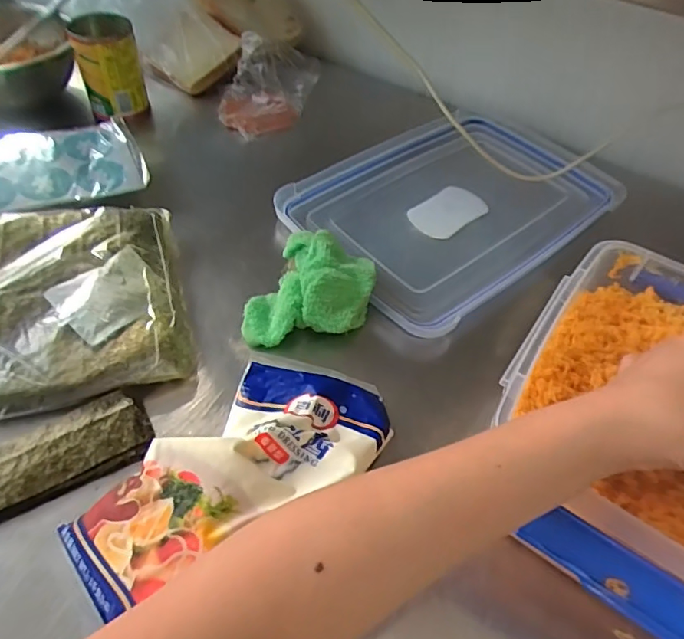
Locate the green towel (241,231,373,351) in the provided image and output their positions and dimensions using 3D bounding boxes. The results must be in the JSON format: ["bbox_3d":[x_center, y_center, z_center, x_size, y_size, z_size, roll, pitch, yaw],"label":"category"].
[{"bbox_3d":[-0.026,-0.026,0.469,0.100,0.044,0.127,22,53,12],"label":"green towel"}]

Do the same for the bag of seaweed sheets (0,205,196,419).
[{"bbox_3d":[-0.260,-0.017,0.443,0.235,0.034,0.210,-11,53,-14],"label":"bag of seaweed sheets"}]

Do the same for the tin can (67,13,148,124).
[{"bbox_3d":[-0.287,-0.313,0.646,0.072,0.097,0.079,-14,54,-15],"label":"tin can"}]

